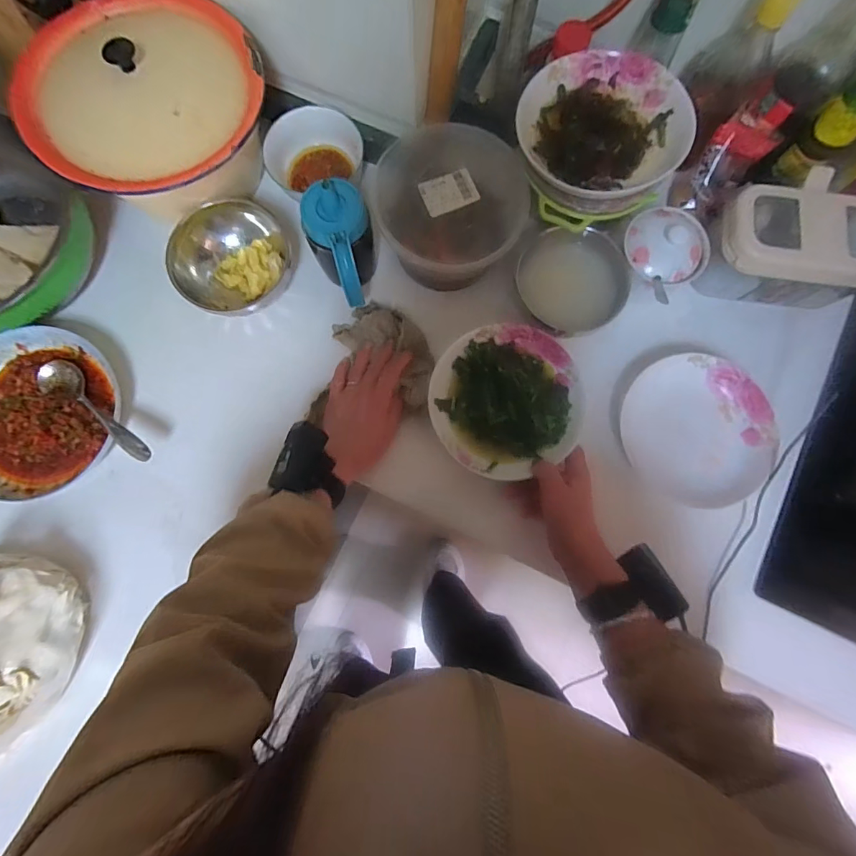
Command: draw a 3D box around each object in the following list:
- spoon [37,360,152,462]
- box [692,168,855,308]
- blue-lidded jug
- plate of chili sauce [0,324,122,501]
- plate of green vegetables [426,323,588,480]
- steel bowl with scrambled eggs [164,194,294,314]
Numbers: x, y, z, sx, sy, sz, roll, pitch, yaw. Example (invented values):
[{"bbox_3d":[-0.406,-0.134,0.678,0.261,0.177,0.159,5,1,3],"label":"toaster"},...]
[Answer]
[{"bbox_3d":[-0.371,-0.023,0.500,0.178,0.030,0.039,33,82,4],"label":"spoon"},{"bbox_3d":[0.423,-0.221,0.521,0.187,0.087,0.123,7,81,0],"label":"box"},{"bbox_3d":[-0.091,-0.188,0.500,0.071,0.117,0.110,-14,81,-3],"label":"blue-lidded jug"},{"bbox_3d":[-0.459,-0.022,0.514,0.187,0.027,0.201,0,81,-1],"label":"plate of chili sauce"},{"bbox_3d":[0.092,-0.035,0.516,0.173,0.028,0.170,0,81,-1],"label":"plate of green vegetables"},{"bbox_3d":[-0.227,-0.197,0.524,0.137,0.065,0.119,-19,81,-4],"label":"steel bowl with scrambled eggs"}]

